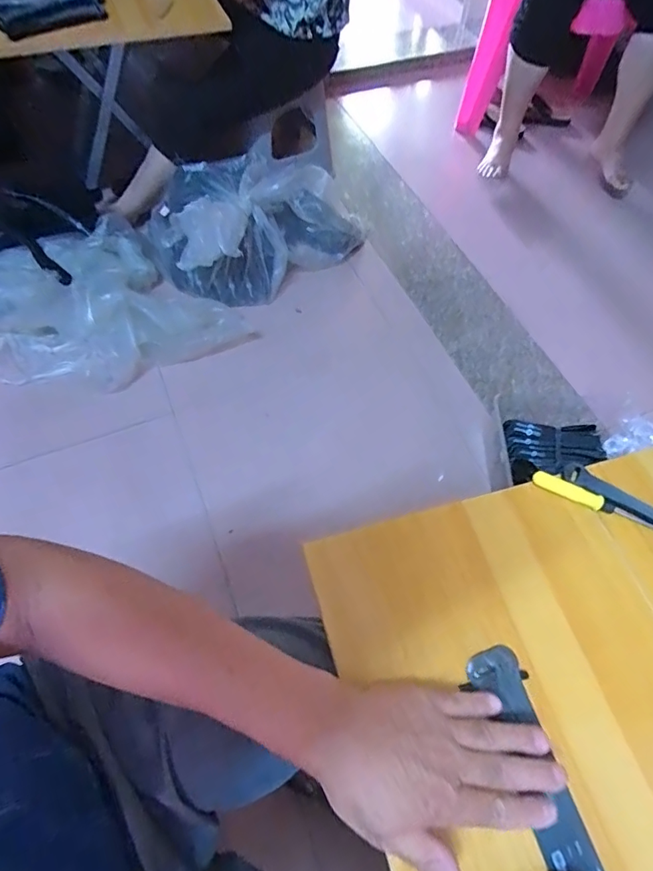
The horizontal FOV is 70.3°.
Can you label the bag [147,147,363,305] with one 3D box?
[{"bbox_3d":[-0.185,-0.594,1.233,0.554,0.285,0.354,-37,68,-20],"label":"bag"}]

